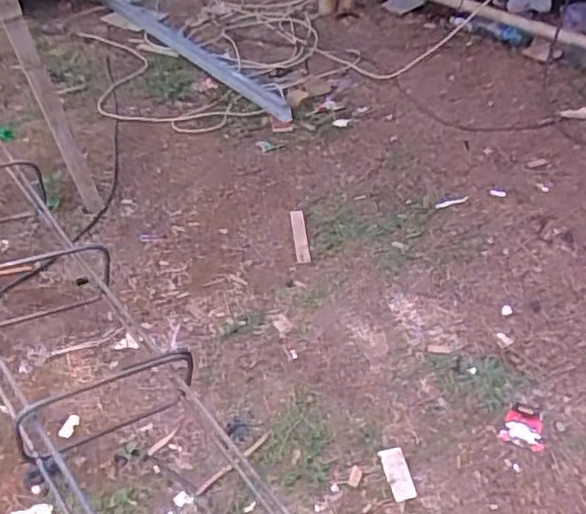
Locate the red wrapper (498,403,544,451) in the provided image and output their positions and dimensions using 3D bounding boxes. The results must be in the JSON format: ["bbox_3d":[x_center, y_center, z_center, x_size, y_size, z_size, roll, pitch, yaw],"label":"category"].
[{"bbox_3d":[0.532,0.386,1.468,0.090,0.008,0.118,14,45,22],"label":"red wrapper"}]

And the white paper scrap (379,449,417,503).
[{"bbox_3d":[0.228,0.470,1.389,0.052,0.008,0.118,-11,41,-5],"label":"white paper scrap"}]

